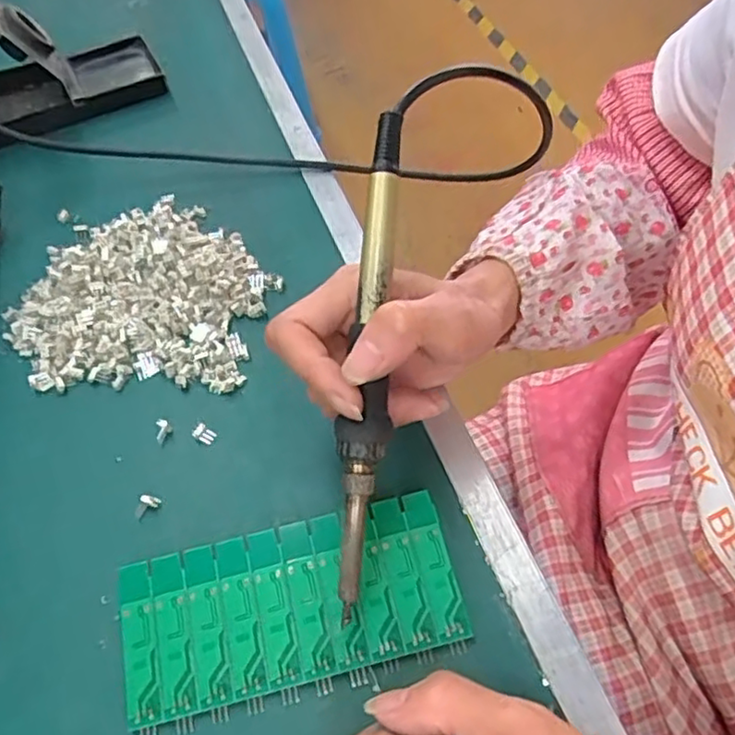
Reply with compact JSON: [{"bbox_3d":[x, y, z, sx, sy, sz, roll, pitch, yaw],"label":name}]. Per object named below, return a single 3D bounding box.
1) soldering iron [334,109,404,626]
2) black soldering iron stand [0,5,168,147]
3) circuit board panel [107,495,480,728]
[{"bbox_3d":[0.000,-0.003,0.252,0.019,0.013,0.197,4,87,5],"label":"soldering iron"},{"bbox_3d":[-0.241,-0.223,0.463,0.161,0.071,0.077,-26,58,-15],"label":"black soldering iron stand"},{"bbox_3d":[-0.032,0.099,0.271,0.136,0.015,0.061,-12,56,-6],"label":"circuit board panel"}]

